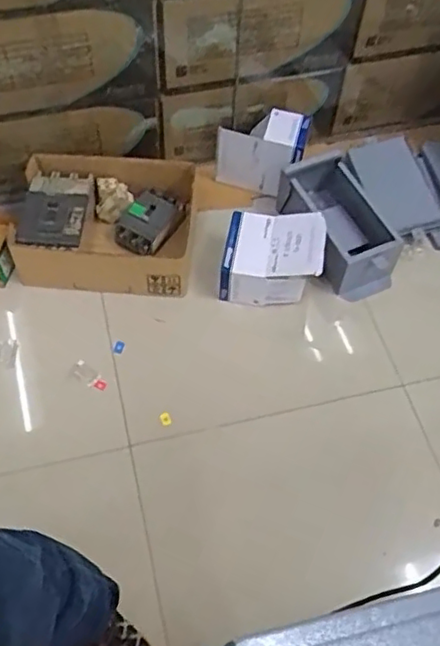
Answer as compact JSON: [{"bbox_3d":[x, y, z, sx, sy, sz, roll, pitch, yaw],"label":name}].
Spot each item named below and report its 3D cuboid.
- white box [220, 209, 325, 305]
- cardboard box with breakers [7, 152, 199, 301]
[{"bbox_3d":[0.120,-0.147,1.468,0.217,0.167,0.176,9,57,3],"label":"white box"},{"bbox_3d":[-0.276,-0.230,1.510,0.414,0.141,0.304,4,57,0],"label":"cardboard box with breakers"}]

